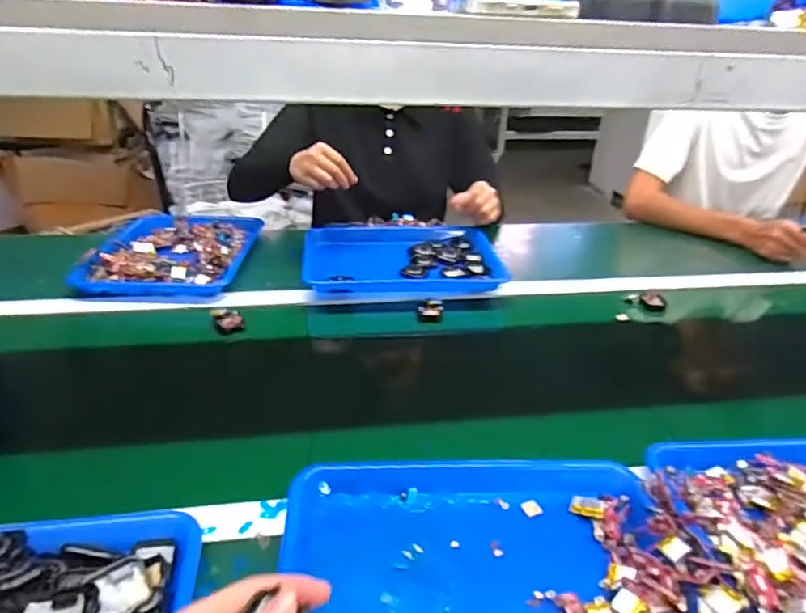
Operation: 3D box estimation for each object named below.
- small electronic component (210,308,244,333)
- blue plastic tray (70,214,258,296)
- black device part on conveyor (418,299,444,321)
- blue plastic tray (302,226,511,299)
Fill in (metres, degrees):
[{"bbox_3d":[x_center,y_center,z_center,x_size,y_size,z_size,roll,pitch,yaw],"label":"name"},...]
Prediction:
[{"bbox_3d":[-0.255,0.020,0.835,0.038,0.017,0.052,-14,34,-27],"label":"small electronic component"},{"bbox_3d":[-0.396,-0.100,1.012,0.253,0.032,0.307,3,30,1],"label":"blue plastic tray"},{"bbox_3d":[0.042,0.006,0.878,0.037,0.016,0.043,7,30,8],"label":"black device part on conveyor"},{"bbox_3d":[-0.004,-0.090,1.013,0.331,0.029,0.262,-2,30,-8],"label":"blue plastic tray"}]

